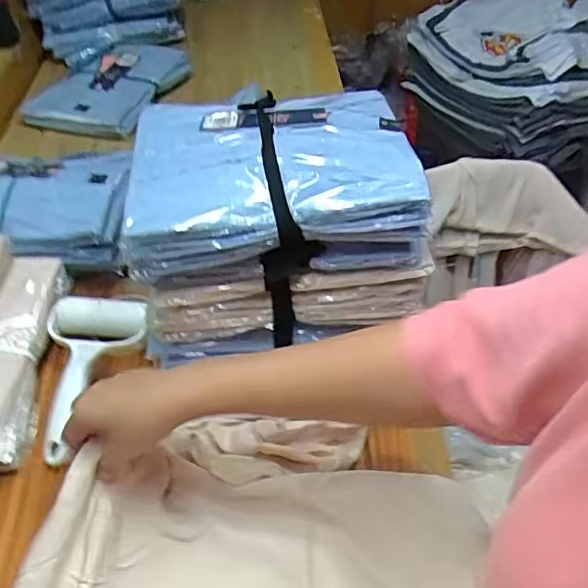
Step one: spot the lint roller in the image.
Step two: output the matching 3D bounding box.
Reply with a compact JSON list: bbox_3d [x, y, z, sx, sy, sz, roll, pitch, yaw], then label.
[{"bbox_3d":[-0.212,0.084,0.630,0.107,0.059,0.176,-6,44,-3],"label":"lint roller"}]

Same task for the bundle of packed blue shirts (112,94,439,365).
[{"bbox_3d":[-0.017,-0.075,0.589,0.250,0.164,0.190,-6,44,-2],"label":"bundle of packed blue shirts"}]

